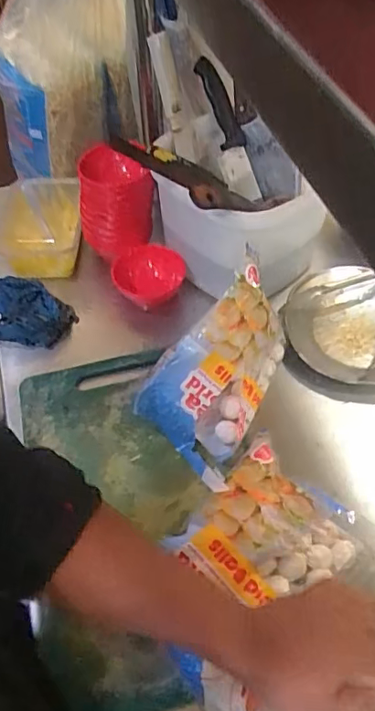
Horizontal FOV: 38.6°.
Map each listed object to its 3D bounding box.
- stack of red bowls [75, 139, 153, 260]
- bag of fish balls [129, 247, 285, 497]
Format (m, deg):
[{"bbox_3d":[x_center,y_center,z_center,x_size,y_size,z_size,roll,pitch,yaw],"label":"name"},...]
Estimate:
[{"bbox_3d":[-0.100,-0.219,0.765,0.107,0.120,0.098,-11,53,-7],"label":"stack of red bowls"},{"bbox_3d":[0.024,0.015,0.621,0.131,0.120,0.238,19,55,15],"label":"bag of fish balls"}]

